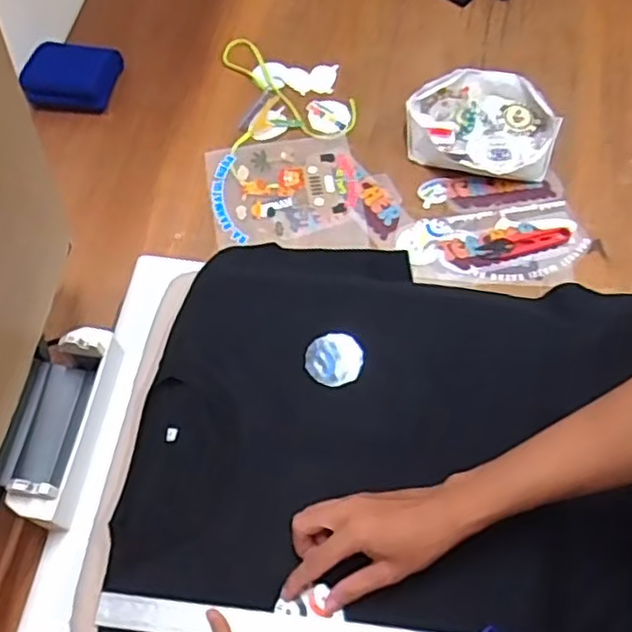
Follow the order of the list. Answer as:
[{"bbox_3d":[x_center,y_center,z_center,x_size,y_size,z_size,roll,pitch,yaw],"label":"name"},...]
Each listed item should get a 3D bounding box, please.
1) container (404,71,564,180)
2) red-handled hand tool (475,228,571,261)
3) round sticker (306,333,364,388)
[{"bbox_3d":[0.224,-0.261,0.906,0.198,0.044,0.144,5,63,4],"label":"container"},{"bbox_3d":[0.263,-0.090,0.843,0.118,0.005,0.032,-8,63,-2],"label":"red-handled hand tool"},{"bbox_3d":[0.018,0.043,0.664,0.055,0.004,0.053,12,70,6],"label":"round sticker"}]

